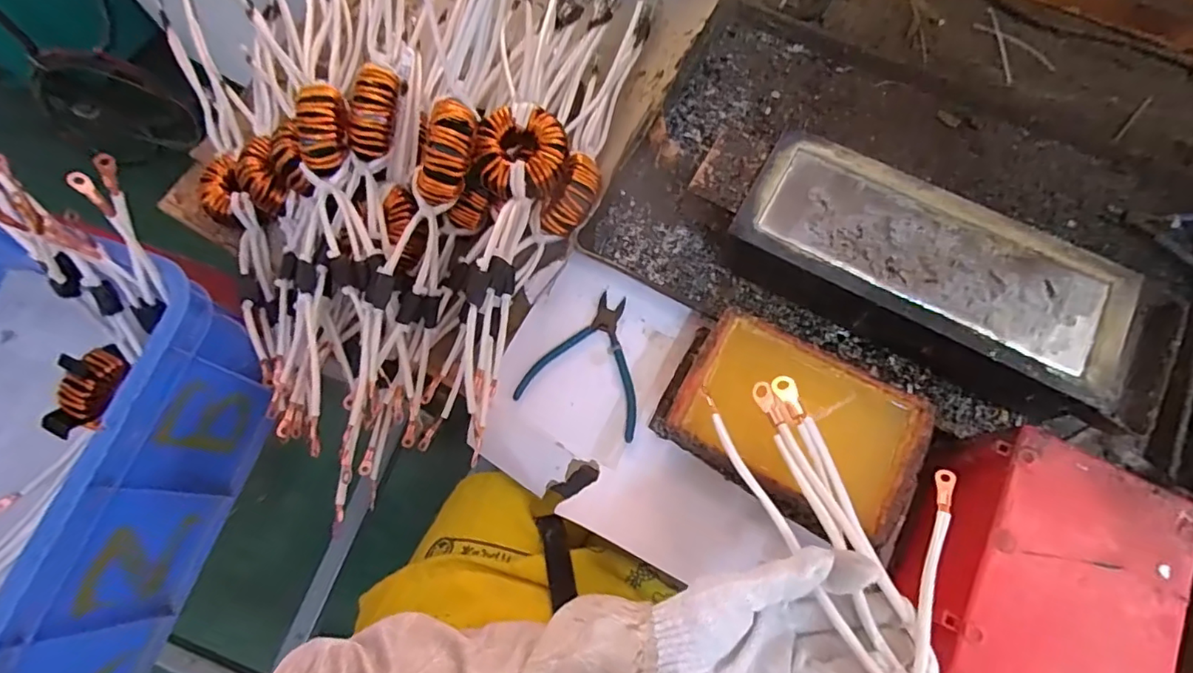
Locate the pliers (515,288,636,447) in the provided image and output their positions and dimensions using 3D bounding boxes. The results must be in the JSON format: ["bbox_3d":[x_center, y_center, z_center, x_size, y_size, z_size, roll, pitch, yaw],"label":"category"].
[{"bbox_3d":[-0.001,0.021,0.573,0.122,0.006,0.135,19,72,8],"label":"pliers"}]

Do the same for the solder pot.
[{"bbox_3d":[0.321,-0.055,0.545,0.374,0.083,0.148,28,74,11],"label":"solder pot"}]

